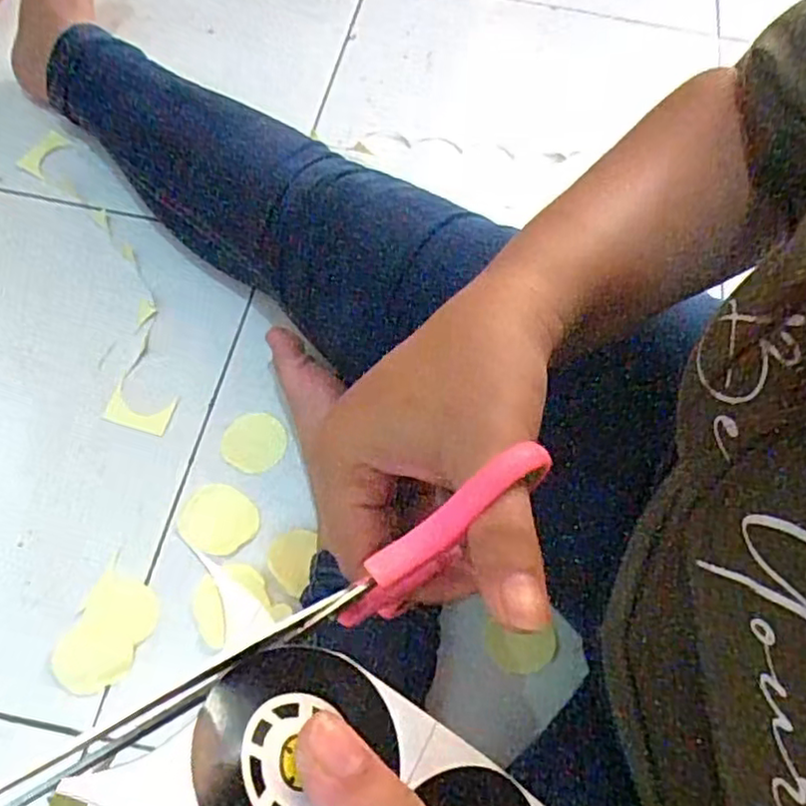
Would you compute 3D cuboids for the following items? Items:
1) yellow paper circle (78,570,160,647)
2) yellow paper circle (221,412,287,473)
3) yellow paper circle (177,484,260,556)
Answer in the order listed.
[{"bbox_3d":[-0.190,0.141,0.460,0.048,0.004,0.043,16,65,5],"label":"yellow paper circle"},{"bbox_3d":[-0.112,0.029,0.517,0.046,0.005,0.047,11,64,2],"label":"yellow paper circle"},{"bbox_3d":[-0.131,0.083,0.484,0.052,0.011,0.048,1,64,-3],"label":"yellow paper circle"}]

